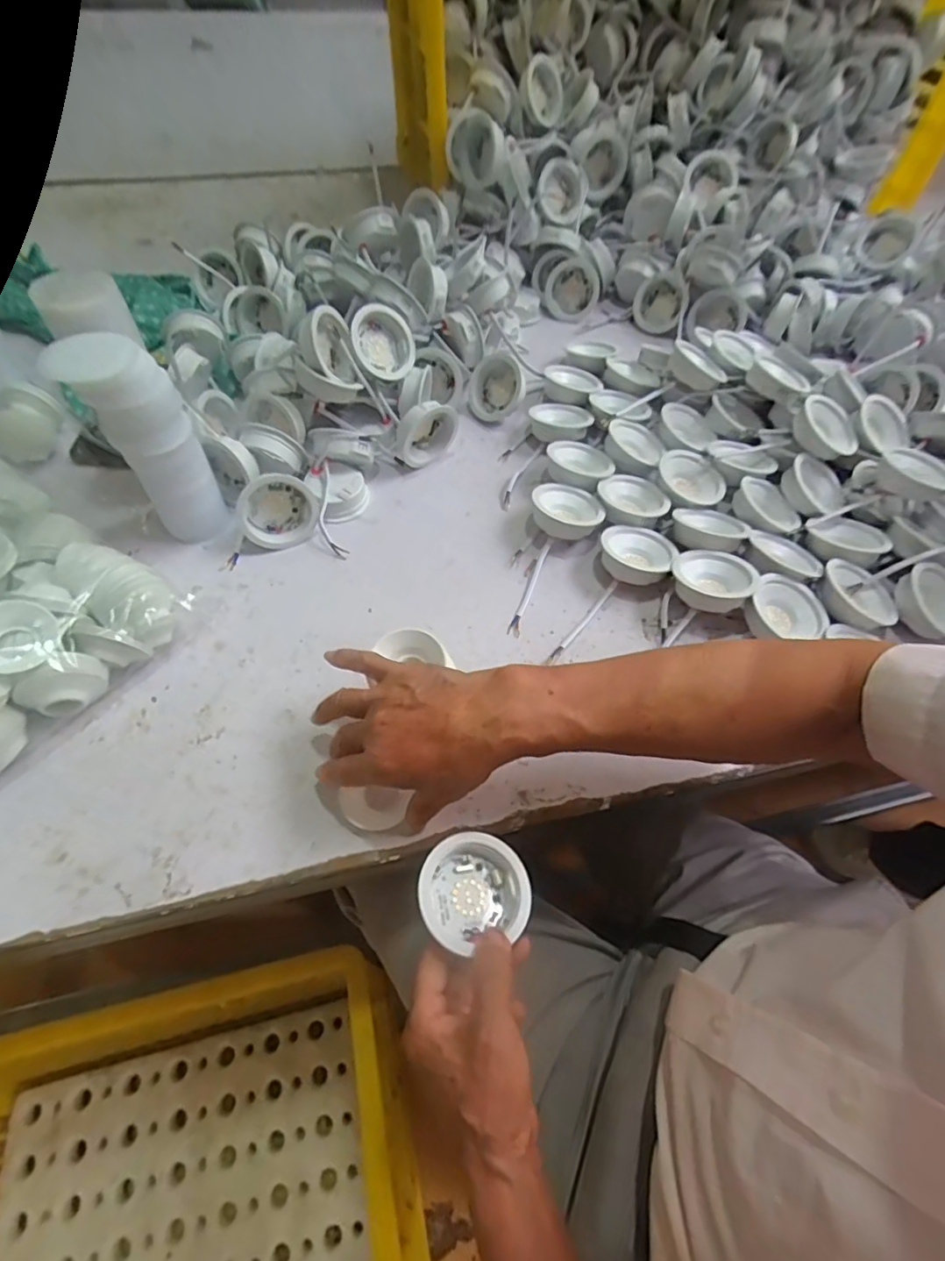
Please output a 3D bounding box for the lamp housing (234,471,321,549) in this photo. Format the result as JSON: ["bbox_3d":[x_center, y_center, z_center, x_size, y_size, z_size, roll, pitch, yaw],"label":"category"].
[{"bbox_3d":[-0.182,-0.113,0.520,0.069,0.065,0.034,1,44,-17],"label":"lamp housing"}]

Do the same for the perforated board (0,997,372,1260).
[{"bbox_3d":[-0.417,0.824,0.799,0.498,0.024,0.369,-11,61,-7],"label":"perforated board"}]

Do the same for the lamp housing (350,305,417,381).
[{"bbox_3d":[-0.099,-0.300,0.585,0.065,0.036,0.070,1,93,-40],"label":"lamp housing"}]

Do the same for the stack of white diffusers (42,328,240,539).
[{"bbox_3d":[-0.270,-0.156,0.468,0.064,0.182,0.058,6,57,2],"label":"stack of white diffusers"}]

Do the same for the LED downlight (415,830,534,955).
[{"bbox_3d":[0.002,0.170,0.360,0.070,0.026,0.068,0,60,-1],"label":"LED downlight"}]

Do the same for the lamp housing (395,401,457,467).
[{"bbox_3d":[-0.048,-0.210,0.582,0.066,0.066,0.034,-9,58,-8],"label":"lamp housing"}]

